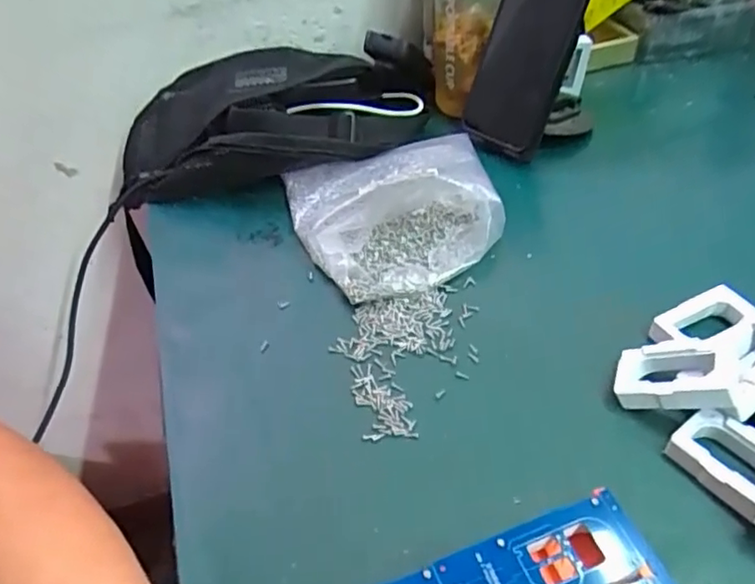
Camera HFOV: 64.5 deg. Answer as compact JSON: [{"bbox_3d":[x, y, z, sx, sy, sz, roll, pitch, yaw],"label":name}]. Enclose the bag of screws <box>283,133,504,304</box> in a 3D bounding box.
[{"bbox_3d":[0.016,-0.073,0.468,0.162,0.053,0.168,-14,45,-7],"label":"bag of screws"}]

